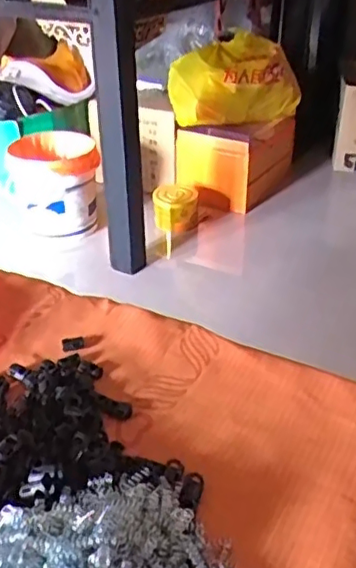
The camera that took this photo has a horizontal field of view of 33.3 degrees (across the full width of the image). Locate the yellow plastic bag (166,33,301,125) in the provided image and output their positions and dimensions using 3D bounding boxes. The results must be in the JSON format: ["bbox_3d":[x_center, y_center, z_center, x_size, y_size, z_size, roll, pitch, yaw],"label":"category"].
[{"bbox_3d":[0.185,-0.622,1.853,0.424,0.239,0.209,1,32,1],"label":"yellow plastic bag"}]

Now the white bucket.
[{"bbox_3d":[-0.372,-0.289,1.818,0.248,0.295,0.248,-7,33,-11],"label":"white bucket"}]

